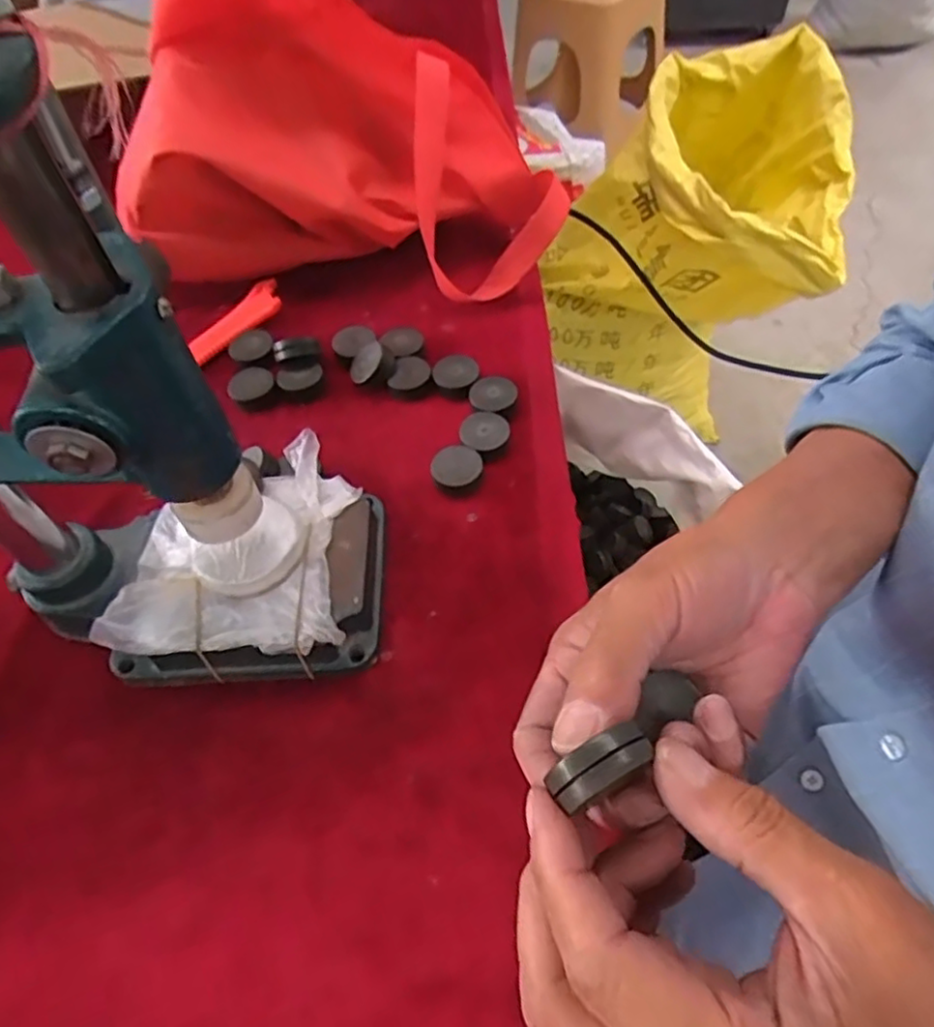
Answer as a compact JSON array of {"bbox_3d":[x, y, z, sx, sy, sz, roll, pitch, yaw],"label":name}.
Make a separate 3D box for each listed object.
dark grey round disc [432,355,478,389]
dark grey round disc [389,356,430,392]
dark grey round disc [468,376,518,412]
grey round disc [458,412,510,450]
[{"bbox_3d":[-0.008,-0.100,0.478,0.031,0.010,0.028,-21,57,-11],"label":"dark grey round disc"},{"bbox_3d":[-0.041,-0.099,0.479,0.028,0.012,0.027,0,55,3],"label":"dark grey round disc"},{"bbox_3d":[0.018,-0.083,0.461,0.033,0.004,0.029,0,55,3],"label":"dark grey round disc"},{"bbox_3d":[0.012,-0.054,0.447,0.032,0.010,0.028,-23,57,-12],"label":"grey round disc"}]

